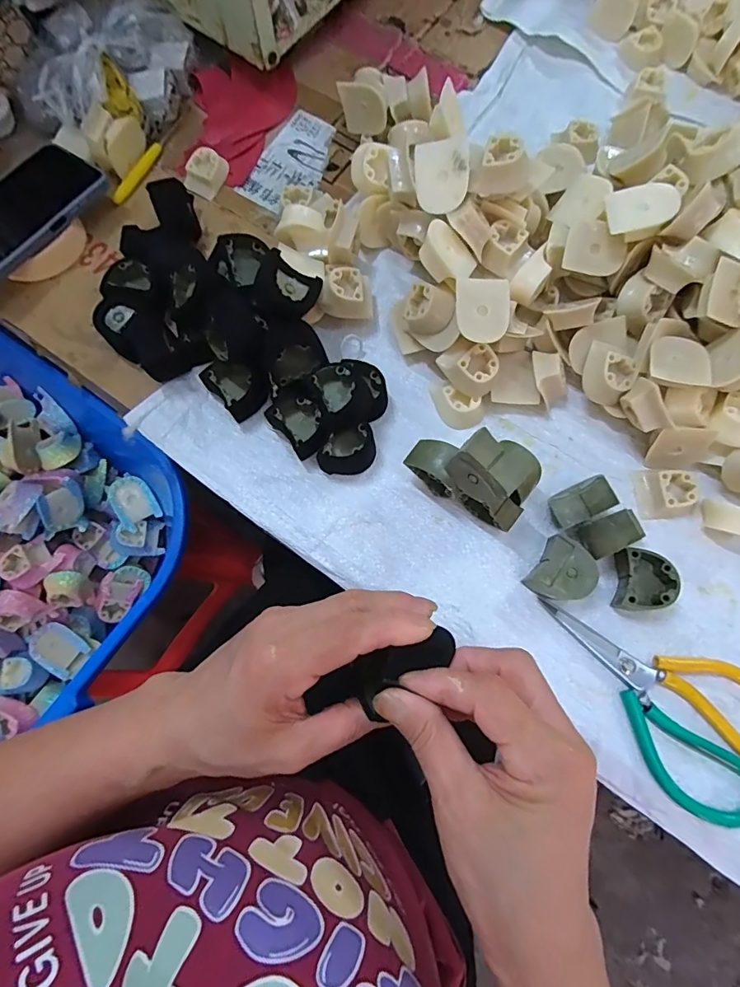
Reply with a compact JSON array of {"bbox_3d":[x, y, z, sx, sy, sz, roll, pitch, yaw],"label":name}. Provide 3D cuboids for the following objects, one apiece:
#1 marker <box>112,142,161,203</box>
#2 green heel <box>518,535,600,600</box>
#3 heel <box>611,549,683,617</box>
[{"bbox_3d":[-0.237,-0.327,0.466,0.009,0.009,0.083,25,76,6],"label":"marker"},{"bbox_3d":[0.150,0.062,0.354,0.039,0.027,0.045,35,78,8],"label":"green heel"},{"bbox_3d":[0.212,0.068,0.353,0.037,0.028,0.046,9,75,2],"label":"heel"}]

